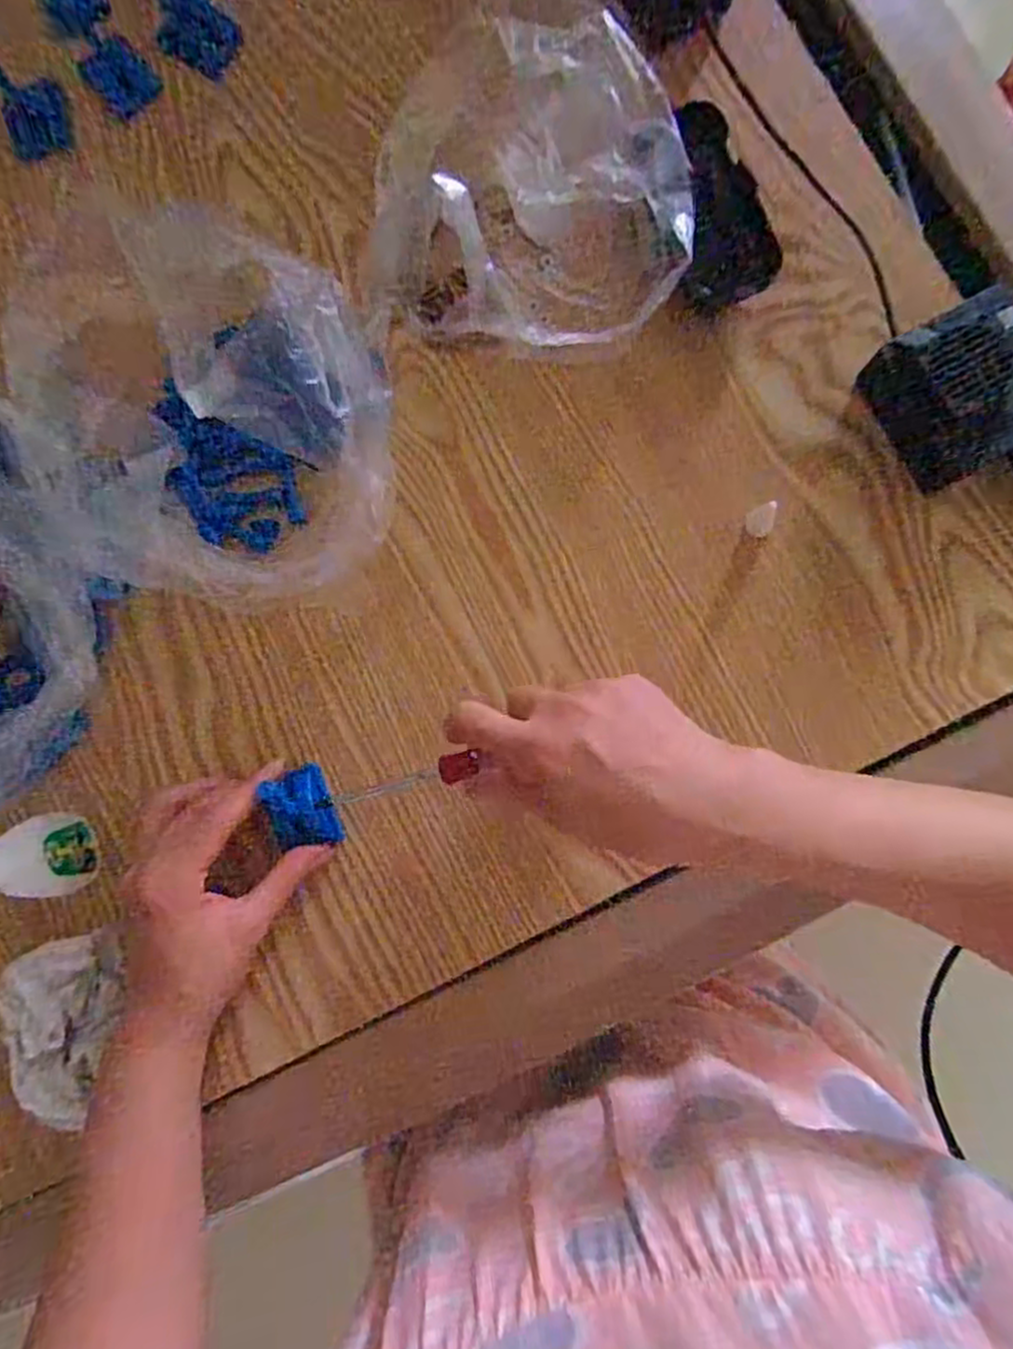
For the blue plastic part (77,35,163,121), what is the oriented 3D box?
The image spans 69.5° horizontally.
[{"bbox_3d":[-0.234,-0.364,0.442,0.049,0.004,0.038,44,77,0],"label":"blue plastic part"}]

